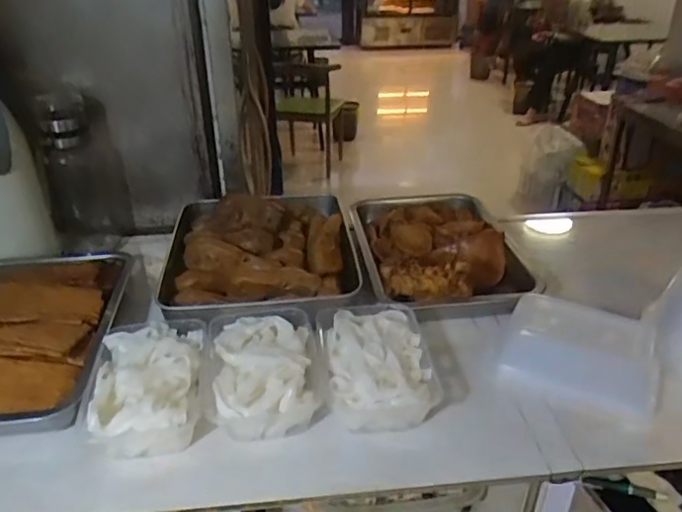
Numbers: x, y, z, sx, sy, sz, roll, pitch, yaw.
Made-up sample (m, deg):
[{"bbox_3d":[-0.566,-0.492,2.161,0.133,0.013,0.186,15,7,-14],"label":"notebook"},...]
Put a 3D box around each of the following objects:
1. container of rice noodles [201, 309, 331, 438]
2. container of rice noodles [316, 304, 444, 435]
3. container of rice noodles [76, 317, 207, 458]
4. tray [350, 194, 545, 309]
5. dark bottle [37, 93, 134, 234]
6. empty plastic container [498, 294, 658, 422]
[{"bbox_3d":[-0.082,0.117,0.590,0.117,0.052,0.160,-4,30,-6],"label":"container of rice noodles"},{"bbox_3d":[0.033,0.113,0.596,0.117,0.048,0.164,-4,30,-7],"label":"container of rice noodles"},{"bbox_3d":[-0.193,0.130,0.575,0.109,0.051,0.155,-4,30,-7],"label":"container of rice noodles"},{"bbox_3d":[0.140,-0.011,0.802,0.230,0.050,0.300,-1,30,-1],"label":"tray"},{"bbox_3d":[-0.372,-0.124,0.821,0.070,0.215,0.096,0,30,1],"label":"dark bottle"},{"bbox_3d":[0.243,0.103,0.584,0.155,0.064,0.098,11,32,19],"label":"empty plastic container"}]

